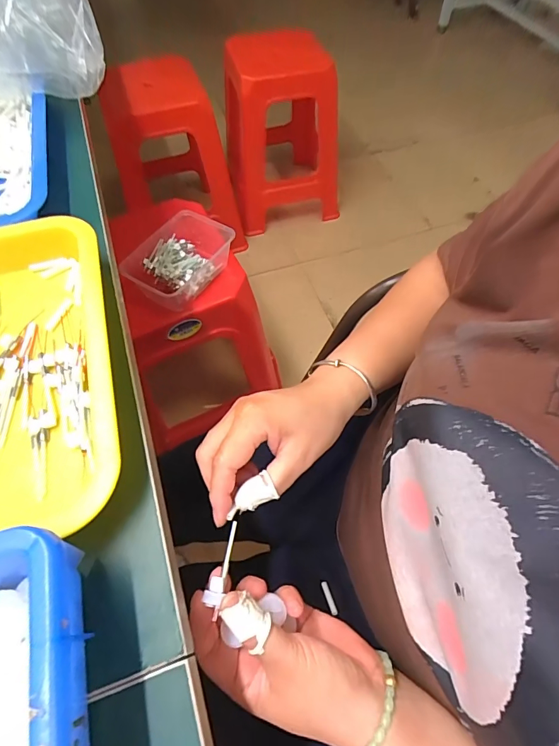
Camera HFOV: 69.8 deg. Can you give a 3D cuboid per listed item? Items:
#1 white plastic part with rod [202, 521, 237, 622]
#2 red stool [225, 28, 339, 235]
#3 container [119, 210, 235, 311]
[{"bbox_3d":[-0.038,0.128,0.268,0.012,0.010,0.056,7,46,5],"label":"white plastic part with rod"},{"bbox_3d":[0.009,-0.771,1.318,0.353,0.458,0.366,-7,59,-4],"label":"red stool"},{"bbox_3d":[-0.168,-0.186,0.664,0.116,0.057,0.173,29,63,16],"label":"container"}]

